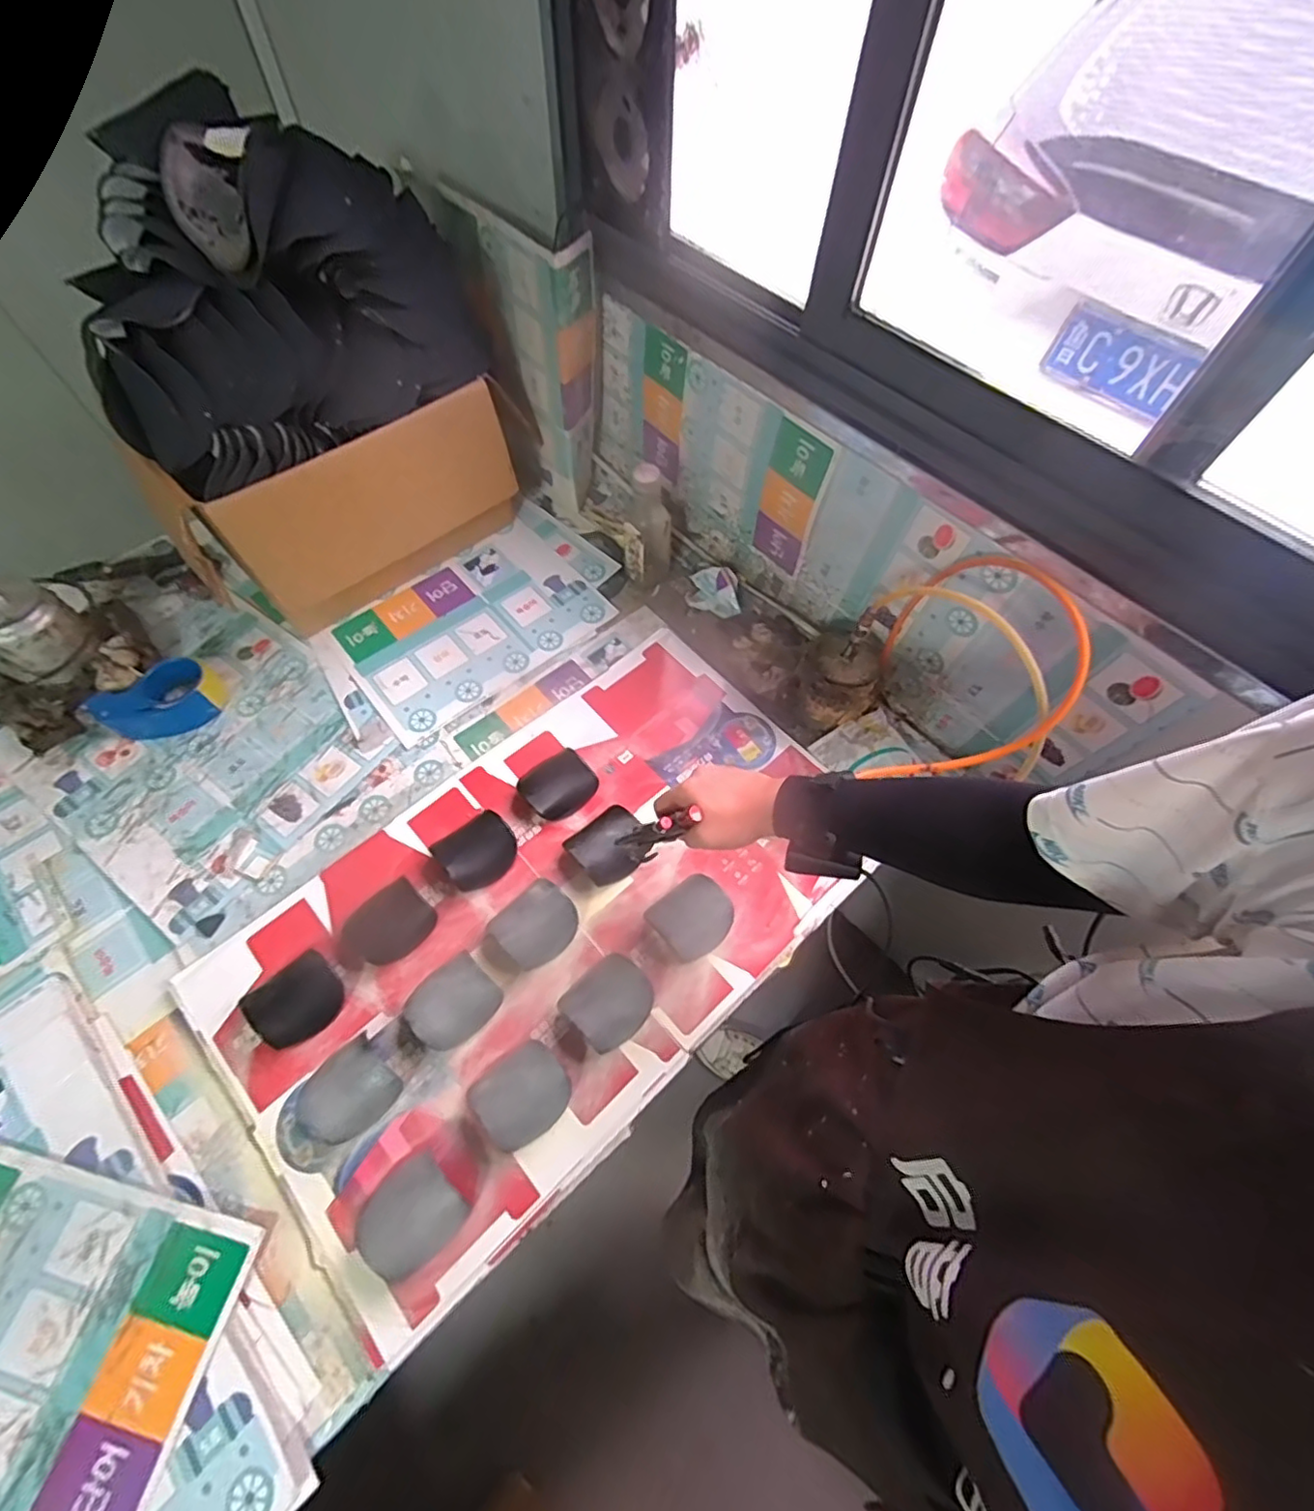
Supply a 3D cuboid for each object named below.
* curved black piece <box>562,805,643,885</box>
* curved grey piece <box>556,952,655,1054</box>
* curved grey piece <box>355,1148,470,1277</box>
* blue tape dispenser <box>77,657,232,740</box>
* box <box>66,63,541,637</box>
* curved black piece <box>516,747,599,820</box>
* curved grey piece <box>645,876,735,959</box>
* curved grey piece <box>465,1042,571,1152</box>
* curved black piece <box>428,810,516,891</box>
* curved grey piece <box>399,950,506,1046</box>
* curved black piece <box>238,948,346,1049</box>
[{"bbox_3d":[-0.064,0.107,0.779,0.090,0.024,0.096,-40,46,-12],"label":"curved black piece"},{"bbox_3d":[-0.053,0.278,0.697,0.084,0.042,0.092,41,69,20],"label":"curved grey piece"},{"bbox_3d":[-0.241,0.452,0.604,0.091,0.063,0.083,-41,71,-20],"label":"curved grey piece"},{"bbox_3d":[-0.700,-0.069,0.864,0.166,0.064,0.088,-32,66,-16],"label":"blue tape dispenser"},{"bbox_3d":[-0.439,-0.470,0.830,0.495,0.473,0.259,-41,71,-20],"label":"box"},{"bbox_3d":[-0.132,0.041,0.819,0.092,0.040,0.079,-36,67,-18],"label":"curved black piece"},{"bbox_3d":[0.043,0.194,0.743,0.089,0.039,0.086,-40,68,-19],"label":"curved grey piece"},{"bbox_3d":[-0.145,0.362,0.656,0.100,0.045,0.085,-34,67,-17],"label":"curved grey piece"},{"bbox_3d":[-0.223,0.121,0.768,0.096,0.046,0.079,-36,69,-19],"label":"curved black piece"},{"bbox_3d":[-0.230,0.279,0.697,0.085,0.046,0.094,40,68,17],"label":"curved grey piece"},{"bbox_3d":[-0.399,0.272,0.688,0.077,0.044,0.090,39,68,19],"label":"curved black piece"}]

